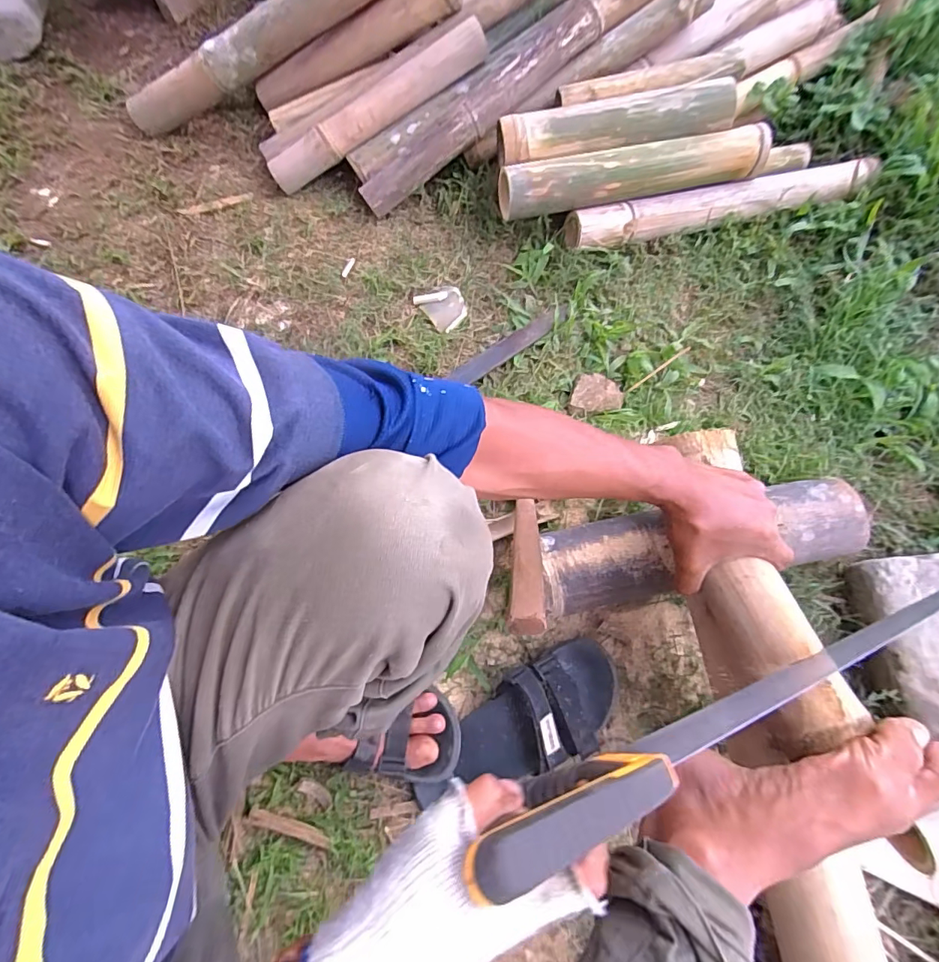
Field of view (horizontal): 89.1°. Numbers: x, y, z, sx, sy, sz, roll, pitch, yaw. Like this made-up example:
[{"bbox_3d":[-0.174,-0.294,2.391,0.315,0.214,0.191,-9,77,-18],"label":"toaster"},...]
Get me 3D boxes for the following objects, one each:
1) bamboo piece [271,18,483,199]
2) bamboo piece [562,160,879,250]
[{"bbox_3d":[-0.164,-0.630,0.806,0.409,0.053,0.083,-29,72,8],"label":"bamboo piece"},{"bbox_3d":[0.412,-0.450,0.793,0.515,0.059,0.065,-11,69,-5],"label":"bamboo piece"}]

